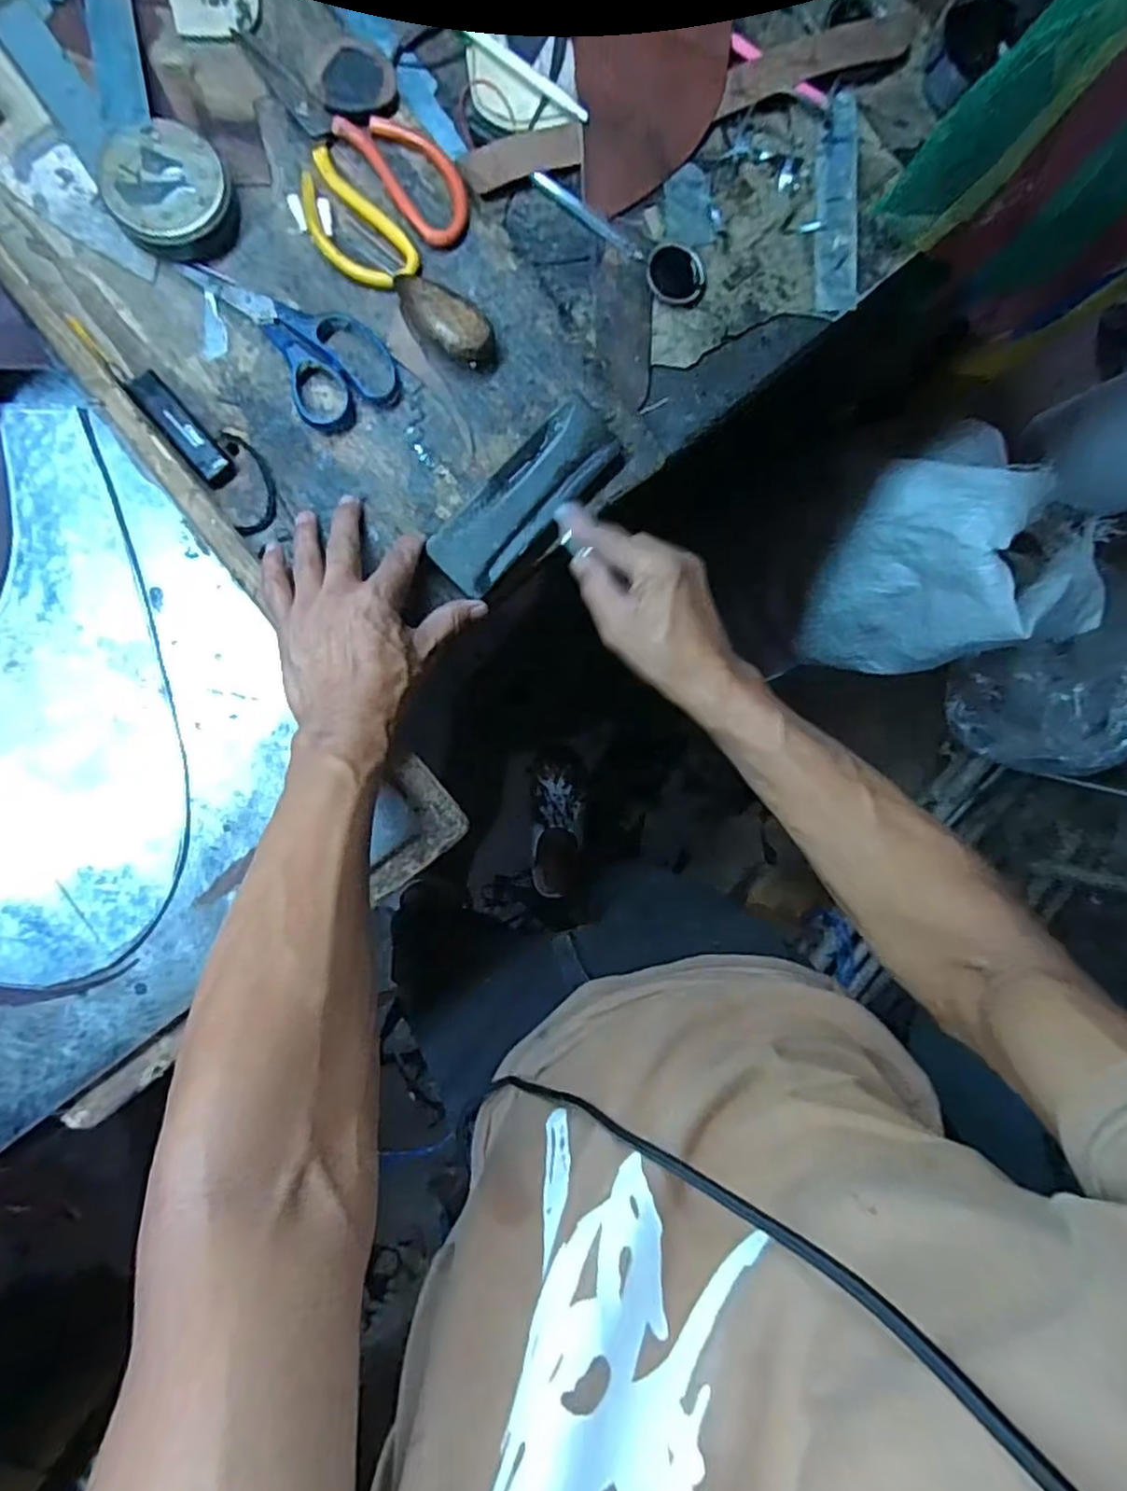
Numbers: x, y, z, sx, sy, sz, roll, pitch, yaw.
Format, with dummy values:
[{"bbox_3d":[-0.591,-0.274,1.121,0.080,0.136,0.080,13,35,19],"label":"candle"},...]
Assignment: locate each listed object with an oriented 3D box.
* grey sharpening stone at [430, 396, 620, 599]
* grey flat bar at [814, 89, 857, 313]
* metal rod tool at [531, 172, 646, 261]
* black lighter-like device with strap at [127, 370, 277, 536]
[{"bbox_3d":[-0.026,-0.172,0.474,0.061,0.015,0.154,44,85,-4],"label":"grey sharpening stone"},{"bbox_3d":[0.204,-0.403,0.513,0.033,0.007,0.159,-1,91,-2],"label":"grey flat bar"},{"bbox_3d":[0.019,-0.381,0.498,0.095,0.006,0.011,36,84,-5],"label":"metal rod tool"},{"bbox_3d":[-0.233,-0.198,0.456,0.040,0.018,0.121,-38,93,-7],"label":"black lighter-like device with strap"}]

